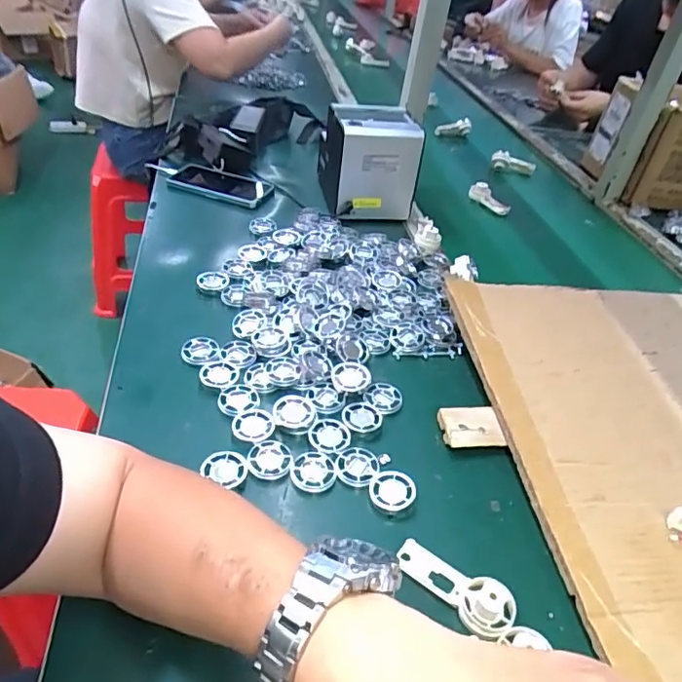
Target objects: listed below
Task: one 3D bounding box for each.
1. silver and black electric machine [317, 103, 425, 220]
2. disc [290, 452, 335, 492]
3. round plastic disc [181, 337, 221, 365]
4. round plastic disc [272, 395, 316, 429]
[{"bbox_3d":[0.045,-0.291,0.885,0.129,0.152,0.145,-2,40,-14],"label":"silver and black electric machine"},{"bbox_3d":[-0.024,0.115,0.481,0.037,0.005,0.038,4,40,-3],"label":"disc"},{"bbox_3d":[-0.149,0.009,0.586,0.040,0.006,0.035,12,40,7],"label":"round plastic disc"},{"bbox_3d":[-0.045,0.068,0.523,0.040,0.007,0.040,4,40,-3],"label":"round plastic disc"}]

